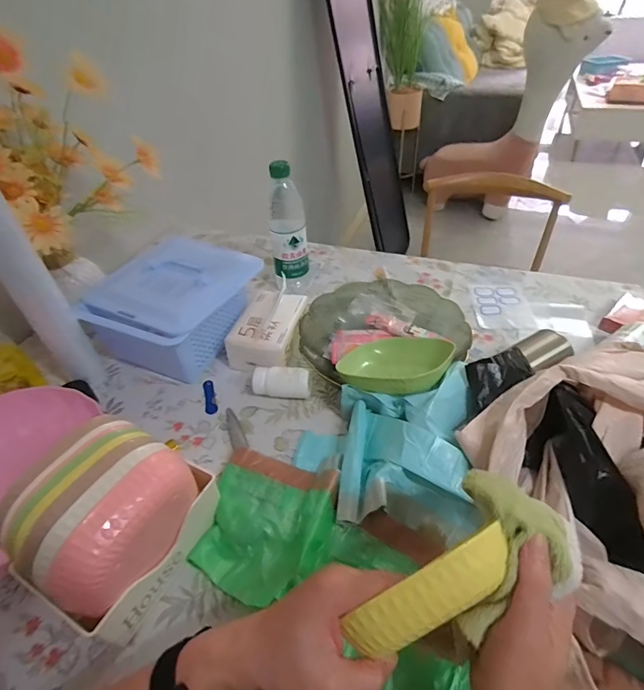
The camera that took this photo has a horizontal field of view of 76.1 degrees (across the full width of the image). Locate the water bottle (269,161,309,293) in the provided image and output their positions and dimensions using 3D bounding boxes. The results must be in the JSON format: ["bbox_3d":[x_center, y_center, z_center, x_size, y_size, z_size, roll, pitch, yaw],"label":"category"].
[{"bbox_3d":[-0.056,-0.179,0.689,0.060,0.227,0.059,-5,43,0],"label":"water bottle"}]

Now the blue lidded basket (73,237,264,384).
[{"bbox_3d":[-0.222,-0.055,0.647,0.190,0.121,0.197,16,47,22],"label":"blue lidded basket"}]

